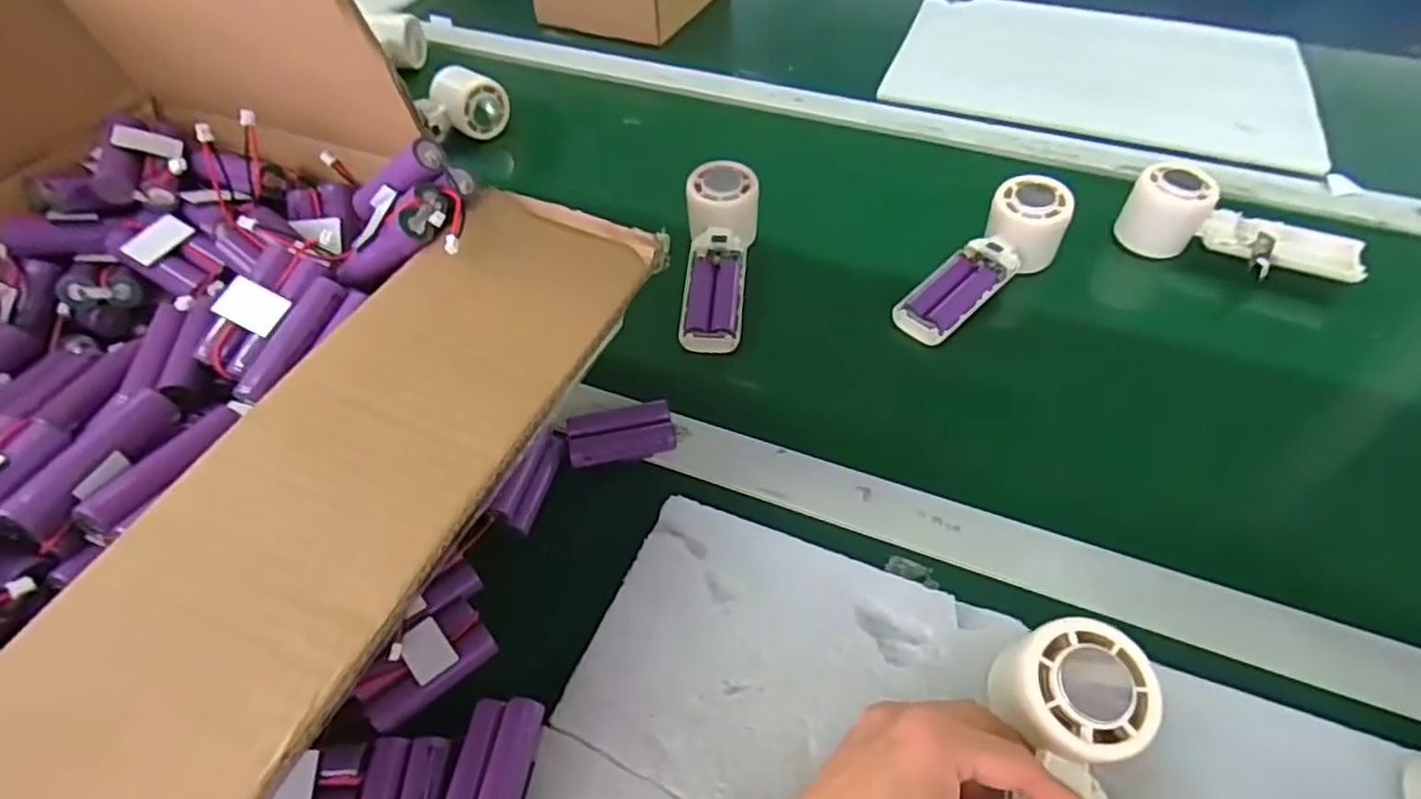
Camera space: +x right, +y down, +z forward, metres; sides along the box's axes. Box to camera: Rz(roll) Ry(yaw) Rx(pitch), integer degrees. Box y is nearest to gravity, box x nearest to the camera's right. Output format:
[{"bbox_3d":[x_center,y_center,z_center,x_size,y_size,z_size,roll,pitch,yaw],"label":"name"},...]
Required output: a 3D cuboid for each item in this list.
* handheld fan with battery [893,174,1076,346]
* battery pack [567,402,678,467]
[{"bbox_3d":[0.207,-0.100,0.548,0.167,0.047,0.054,-42,59,-12],"label":"handheld fan with battery"},{"bbox_3d":[-0.056,0.024,0.458,0.065,0.019,0.033,-11,51,-8],"label":"battery pack"}]

